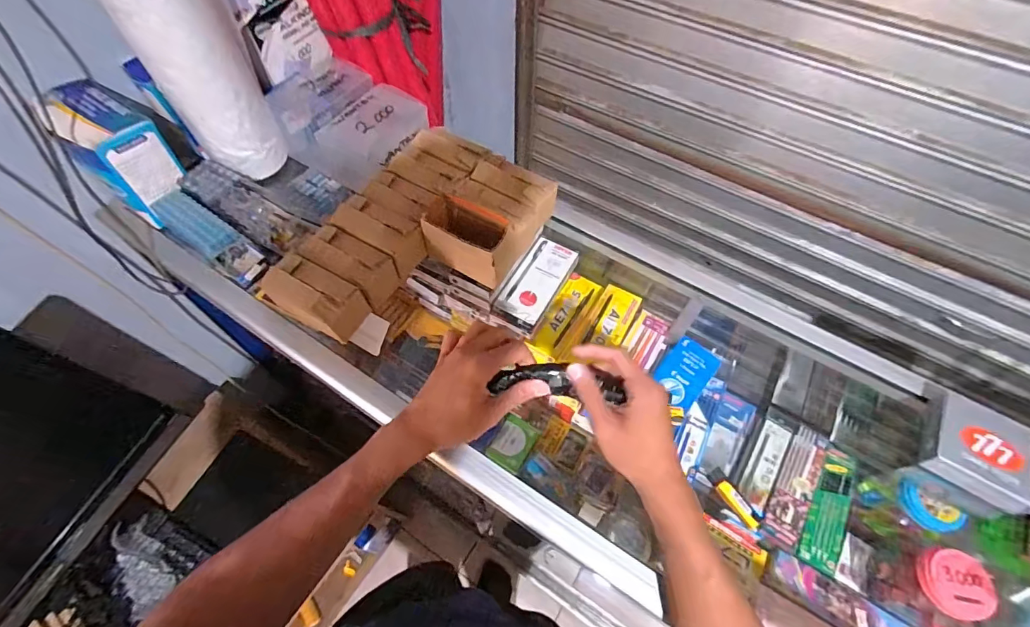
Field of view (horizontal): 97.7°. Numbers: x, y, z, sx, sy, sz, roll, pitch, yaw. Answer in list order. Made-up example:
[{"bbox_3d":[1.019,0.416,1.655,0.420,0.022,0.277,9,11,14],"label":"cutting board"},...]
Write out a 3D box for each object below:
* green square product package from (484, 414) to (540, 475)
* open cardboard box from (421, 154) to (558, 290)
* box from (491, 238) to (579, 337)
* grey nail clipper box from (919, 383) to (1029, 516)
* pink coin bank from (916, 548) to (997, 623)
[{"bbox_3d":[-0.003,0.251,0.871,0.071,0.012,0.093,27,65,14],"label":"green square product package"},{"bbox_3d":[-0.029,-0.125,0.566,0.107,0.068,0.159,28,65,14],"label":"open cardboard box"},{"bbox_3d":[0.031,-0.041,0.662,0.069,0.024,0.159,26,64,13],"label":"box"},{"bbox_3d":[0.468,0.136,0.452,0.095,0.025,0.095,31,65,16],"label":"grey nail clipper box"},{"bbox_3d":[0.494,0.302,0.502,0.062,0.023,0.066,10,62,5],"label":"pink coin bank"}]

